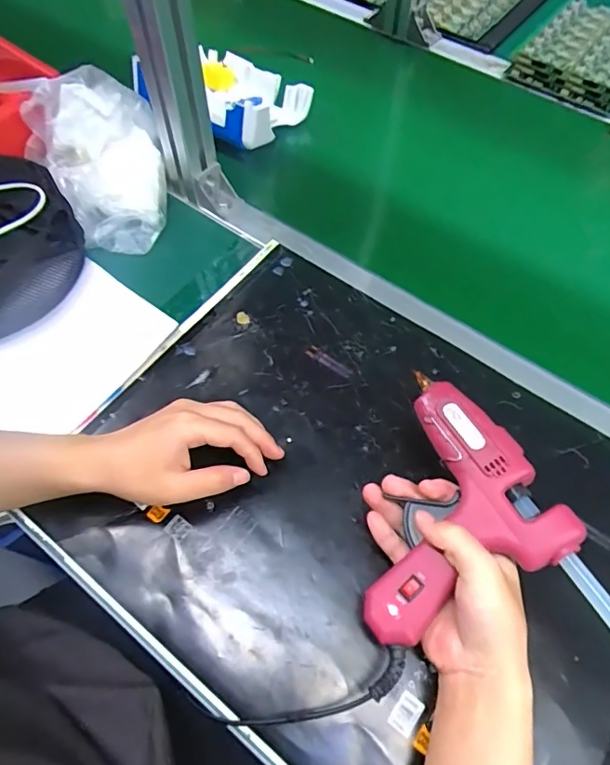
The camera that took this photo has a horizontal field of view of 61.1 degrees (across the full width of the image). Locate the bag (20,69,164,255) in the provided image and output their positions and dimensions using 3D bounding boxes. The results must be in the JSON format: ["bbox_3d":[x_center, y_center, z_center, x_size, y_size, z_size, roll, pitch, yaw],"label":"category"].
[{"bbox_3d":[-0.221,-0.242,0.570,0.140,0.095,0.185,-24,63,-13],"label":"bag"}]

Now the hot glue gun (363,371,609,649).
[{"bbox_3d":[0.116,0.135,0.325,0.140,0.042,0.290,-24,64,-11],"label":"hot glue gun"}]

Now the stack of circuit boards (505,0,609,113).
[{"bbox_3d":[0.401,-0.468,0.724,0.157,0.033,0.202,35,66,18],"label":"stack of circuit boards"}]

